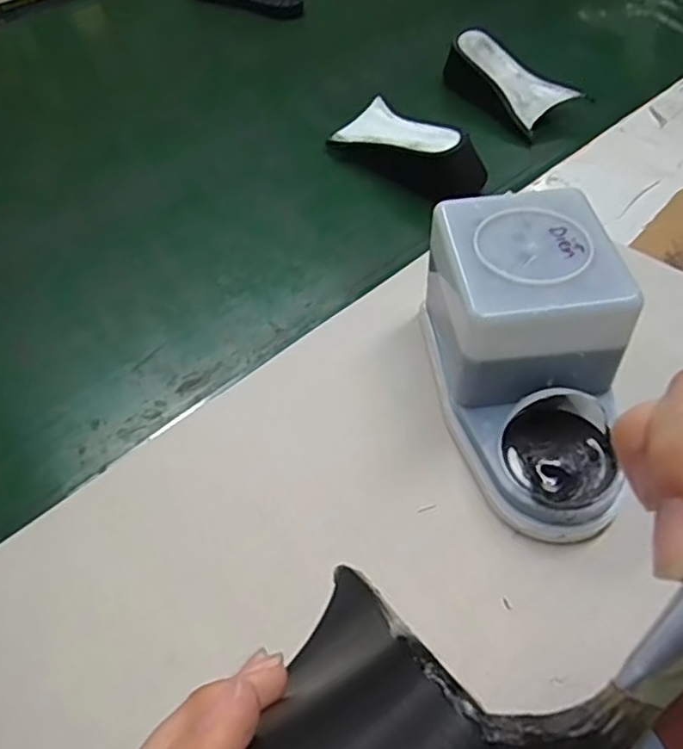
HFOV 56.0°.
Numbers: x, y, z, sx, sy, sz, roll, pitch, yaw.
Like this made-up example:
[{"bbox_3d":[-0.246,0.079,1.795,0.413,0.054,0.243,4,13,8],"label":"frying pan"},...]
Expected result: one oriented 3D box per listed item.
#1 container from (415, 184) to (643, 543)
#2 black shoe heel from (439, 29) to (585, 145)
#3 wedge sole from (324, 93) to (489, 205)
[{"bbox_3d":[0.110,-0.020,0.388,0.103,0.104,0.161,-6,51,-3],"label":"container"},{"bbox_3d":[0.181,-0.317,0.692,0.067,0.061,0.144,-24,54,-17],"label":"black shoe heel"},{"bbox_3d":[0.060,-0.219,0.612,0.068,0.049,0.158,-34,58,-23],"label":"wedge sole"}]

